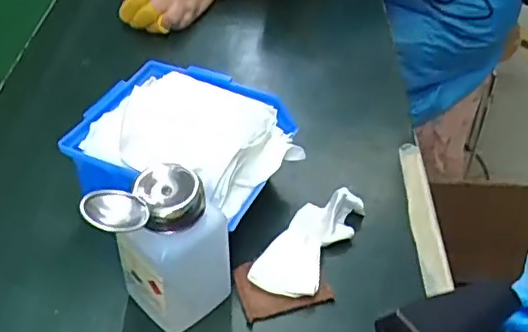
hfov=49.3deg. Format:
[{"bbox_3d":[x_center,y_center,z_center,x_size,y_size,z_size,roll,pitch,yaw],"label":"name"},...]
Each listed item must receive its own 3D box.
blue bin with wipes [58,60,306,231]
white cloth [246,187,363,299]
[{"bbox_3d":[-0.056,-0.009,0.432,0.150,0.064,0.126,16,46,19],"label":"blue bin with wipes"},{"bbox_3d":[0.033,0.052,0.405,0.042,0.018,0.099,21,47,23],"label":"white cloth"}]

